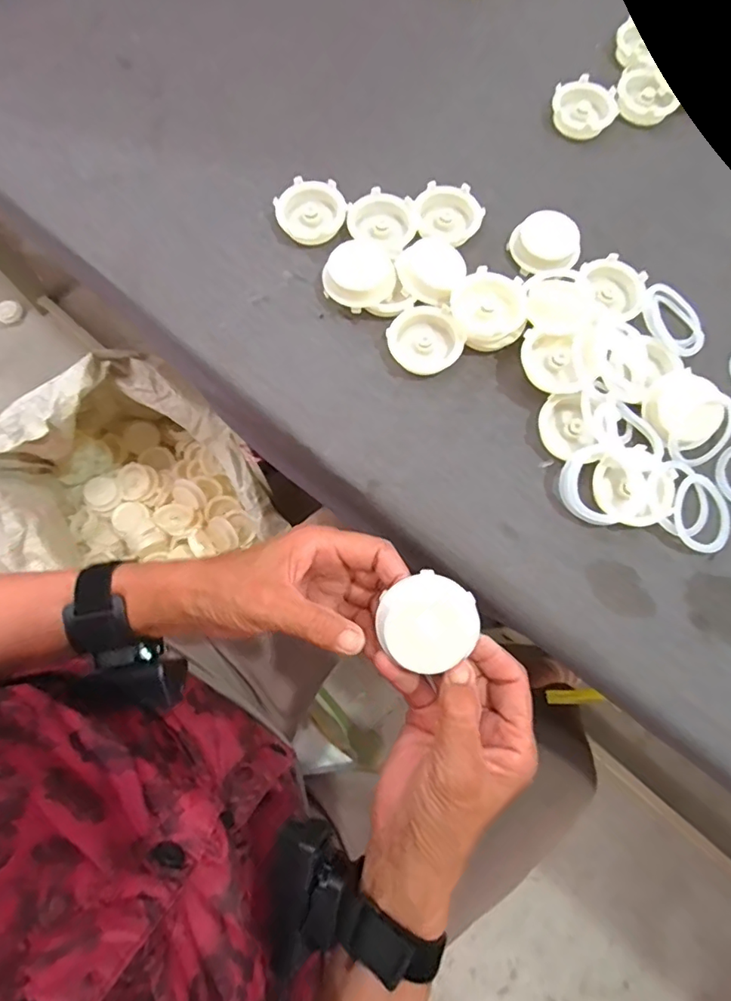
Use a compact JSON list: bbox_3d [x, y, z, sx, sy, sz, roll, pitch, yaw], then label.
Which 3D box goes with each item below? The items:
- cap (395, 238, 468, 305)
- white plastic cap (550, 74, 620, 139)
[{"bbox_3d":[0.051,-0.185,0.411,0.054,0.014,0.052,0,75,-1],"label":"cap"},{"bbox_3d":[0.203,-0.366,0.479,0.058,0.016,0.062,0,75,-1],"label":"white plastic cap"}]

